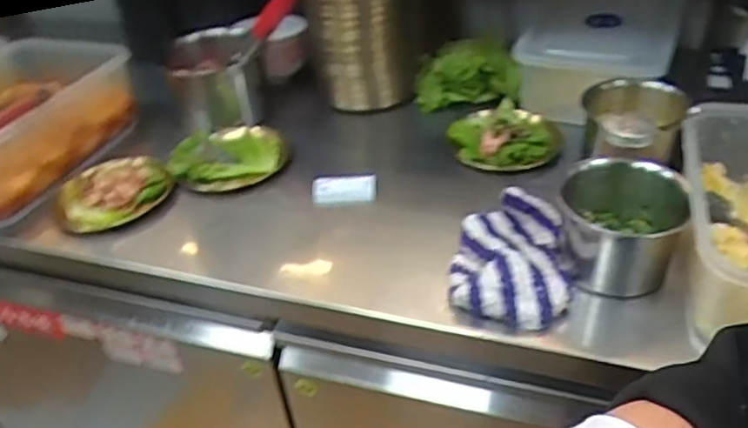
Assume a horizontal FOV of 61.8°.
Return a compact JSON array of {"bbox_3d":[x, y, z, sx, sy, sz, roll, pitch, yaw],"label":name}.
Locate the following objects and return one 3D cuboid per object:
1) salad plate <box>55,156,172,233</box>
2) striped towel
[{"bbox_3d":[-0.366,-0.027,0.888,0.148,0.048,0.148,0,38,7],"label":"salad plate"},{"bbox_3d":[0.157,0.042,0.707,0.131,0.041,0.187,8,40,16],"label":"striped towel"}]

